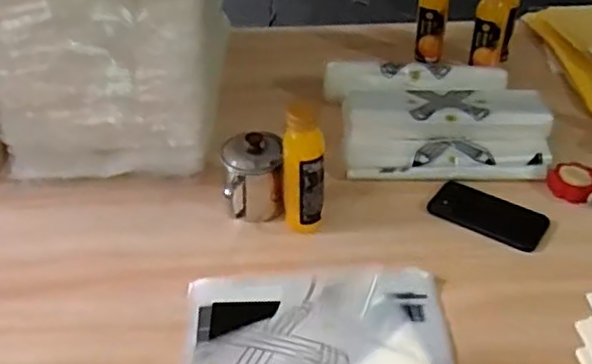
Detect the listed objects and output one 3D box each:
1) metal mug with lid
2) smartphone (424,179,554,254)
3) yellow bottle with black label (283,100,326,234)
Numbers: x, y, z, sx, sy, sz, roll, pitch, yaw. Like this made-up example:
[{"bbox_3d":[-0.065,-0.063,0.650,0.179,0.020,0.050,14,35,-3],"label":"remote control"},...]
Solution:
[{"bbox_3d":[-0.062,-0.008,0.876,0.076,0.105,0.072,-9,39,-9],"label":"metal mug with lid"},{"bbox_3d":[0.260,0.044,0.889,0.150,0.013,0.073,23,44,27],"label":"smartphone"},{"bbox_3d":[0.010,-0.017,0.824,0.050,0.176,0.051,-1,38,0],"label":"yellow bottle with black label"}]

